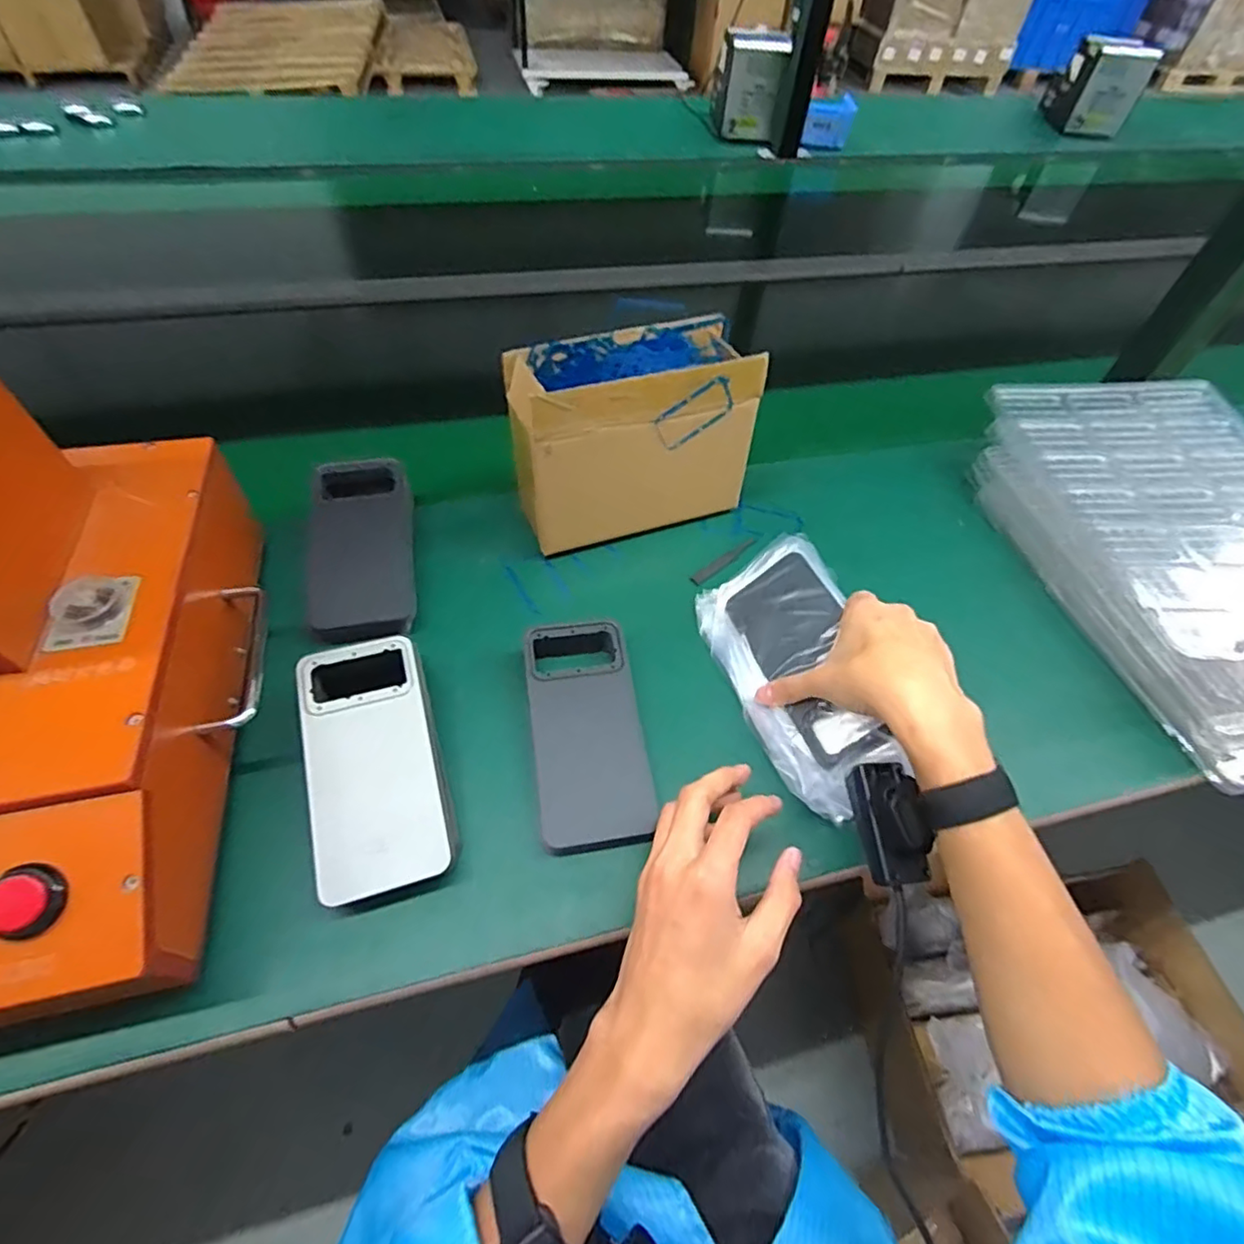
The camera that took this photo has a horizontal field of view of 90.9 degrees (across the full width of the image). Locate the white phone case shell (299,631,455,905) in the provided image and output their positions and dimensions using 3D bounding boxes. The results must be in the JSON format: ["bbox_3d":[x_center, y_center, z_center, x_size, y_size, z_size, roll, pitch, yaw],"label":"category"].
[{"bbox_3d":[-0.155,0.086,0.382,0.077,0.007,0.160,-13,65,-15],"label":"white phone case shell"}]

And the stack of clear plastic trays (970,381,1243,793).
[{"bbox_3d":[0.598,-0.077,0.549,0.461,0.081,0.363,-8,55,-10],"label":"stack of clear plastic trays"}]

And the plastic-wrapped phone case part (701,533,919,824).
[{"bbox_3d":[0.127,0.032,0.444,0.103,0.019,0.199,-34,53,20],"label":"plastic-wrapped phone case part"}]

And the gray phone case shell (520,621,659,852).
[{"bbox_3d":[-0.026,0.072,0.422,0.073,0.011,0.159,-5,60,-11],"label":"gray phone case shell"}]

